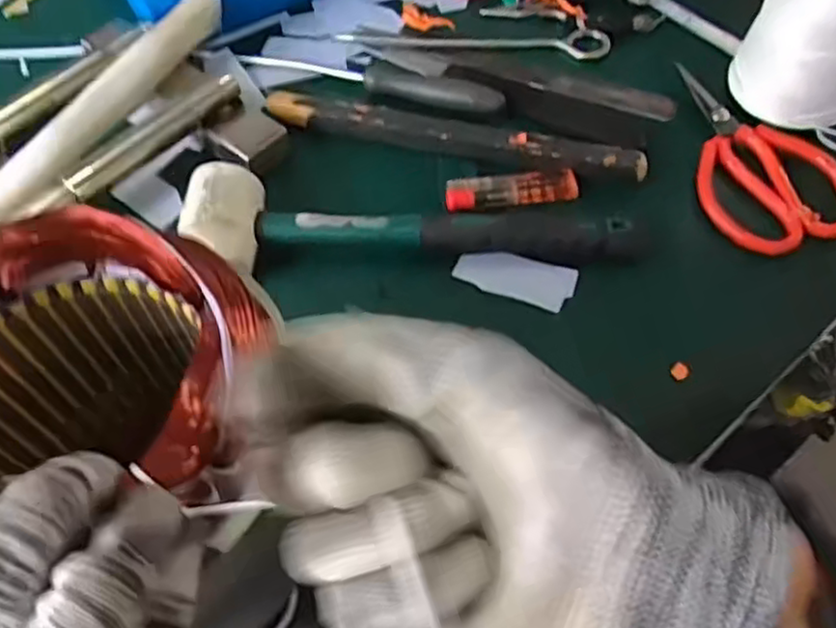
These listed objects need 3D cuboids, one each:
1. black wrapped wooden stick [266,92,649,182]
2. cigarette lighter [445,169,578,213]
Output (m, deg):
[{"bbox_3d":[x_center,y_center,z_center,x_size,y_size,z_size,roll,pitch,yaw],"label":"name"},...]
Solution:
[{"bbox_3d":[0.020,-0.121,0.489,0.263,0.015,0.030,14,60,11],"label":"black wrapped wooden stick"},{"bbox_3d":[0.062,-0.082,0.469,0.086,0.015,0.023,-6,58,-1],"label":"cigarette lighter"}]

